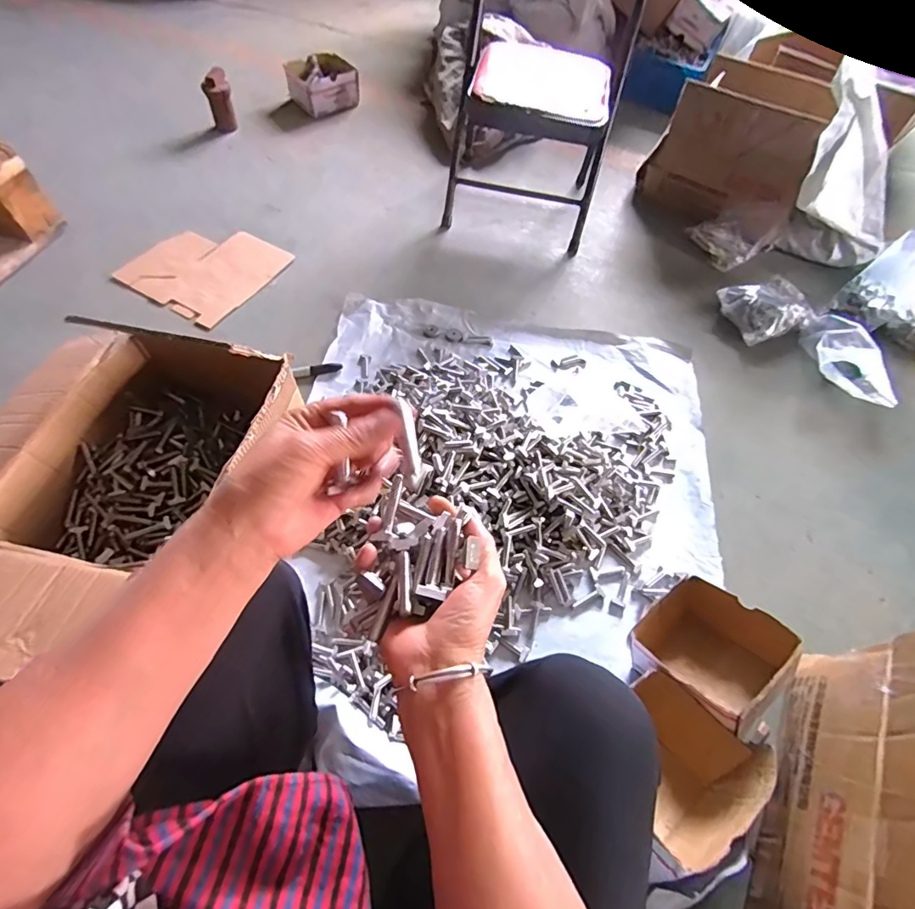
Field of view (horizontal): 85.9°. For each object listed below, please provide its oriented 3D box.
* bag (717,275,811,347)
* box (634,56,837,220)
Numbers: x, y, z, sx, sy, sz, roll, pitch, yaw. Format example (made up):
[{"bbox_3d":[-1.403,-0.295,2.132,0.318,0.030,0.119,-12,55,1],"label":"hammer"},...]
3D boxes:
[{"bbox_3d":[0.643,-0.304,1.029,0.164,0.064,0.131,-17,61,-14],"label":"bag"},{"bbox_3d":[0.687,-0.728,1.174,0.351,0.262,0.346,40,63,19],"label":"box"}]

